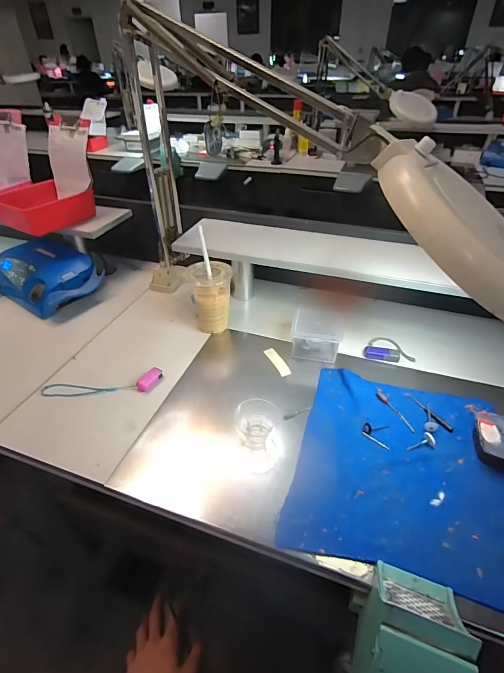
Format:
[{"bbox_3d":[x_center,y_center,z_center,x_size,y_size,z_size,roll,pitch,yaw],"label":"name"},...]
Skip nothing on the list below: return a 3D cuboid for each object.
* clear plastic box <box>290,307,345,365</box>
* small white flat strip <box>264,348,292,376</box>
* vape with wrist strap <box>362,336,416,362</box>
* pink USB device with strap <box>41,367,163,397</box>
[{"bbox_3d":[0.120,-0.001,0.661,0.089,0.065,0.072,13,40,14],"label":"clear plastic box"},{"bbox_3d":[0.045,0.046,0.644,0.024,0.012,0.067,-16,42,-20],"label":"small white flat strip"},{"bbox_3d":[0.261,0.024,0.673,0.089,0.021,0.071,15,41,17],"label":"vape with wrist strap"},{"bbox_3d":[-0.250,0.081,0.596,0.194,0.012,0.047,-6,40,-8],"label":"pink USB device with strap"}]

